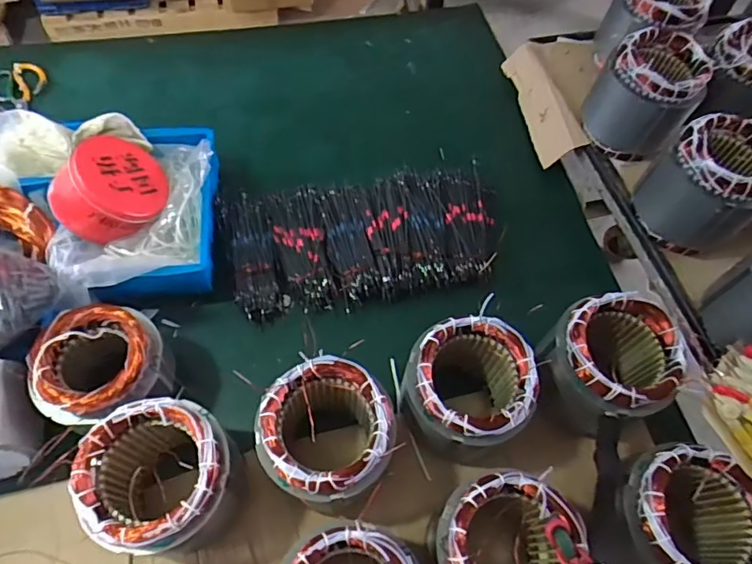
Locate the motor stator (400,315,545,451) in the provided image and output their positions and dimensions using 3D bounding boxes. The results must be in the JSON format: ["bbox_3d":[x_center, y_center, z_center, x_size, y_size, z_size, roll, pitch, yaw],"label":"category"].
[{"bbox_3d":[0.107,0.137,0.653,0.138,0.177,0.149,1,60,-2],"label":"motor stator"}]

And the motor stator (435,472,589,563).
[{"bbox_3d":[0.133,0.289,0.557,0.135,0.129,0.139,1,60,-2],"label":"motor stator"}]

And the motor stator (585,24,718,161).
[{"bbox_3d":[0.447,-0.311,0.859,0.158,0.141,0.157,1,60,-2],"label":"motor stator"}]

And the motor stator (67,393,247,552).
[{"bbox_3d":[-0.233,0.225,0.591,0.142,0.164,0.143,1,60,-2],"label":"motor stator"}]

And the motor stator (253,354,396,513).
[{"bbox_3d":[-0.056,0.179,0.599,0.142,0.132,0.137,1,60,-2],"label":"motor stator"}]

